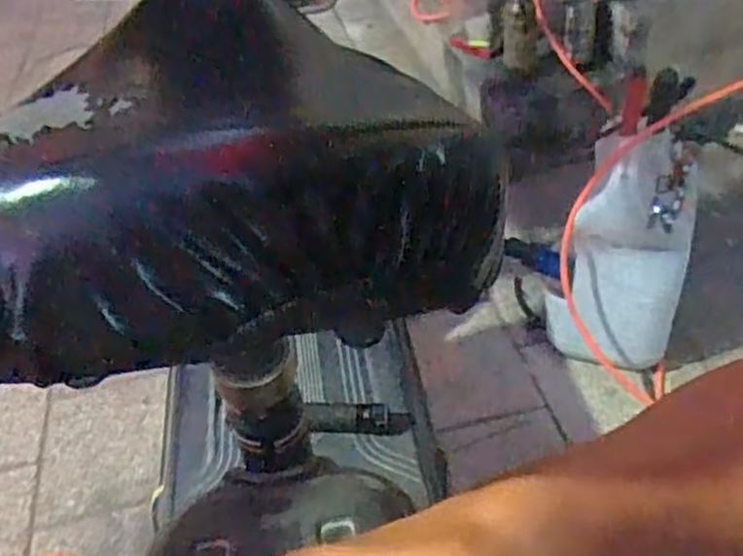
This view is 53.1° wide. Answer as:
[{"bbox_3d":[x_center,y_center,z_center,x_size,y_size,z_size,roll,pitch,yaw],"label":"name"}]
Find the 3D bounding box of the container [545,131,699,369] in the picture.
[{"bbox_3d":[0.341,-0.037,1.016,0.164,0.304,0.198,9,43,18],"label":"container"}]

